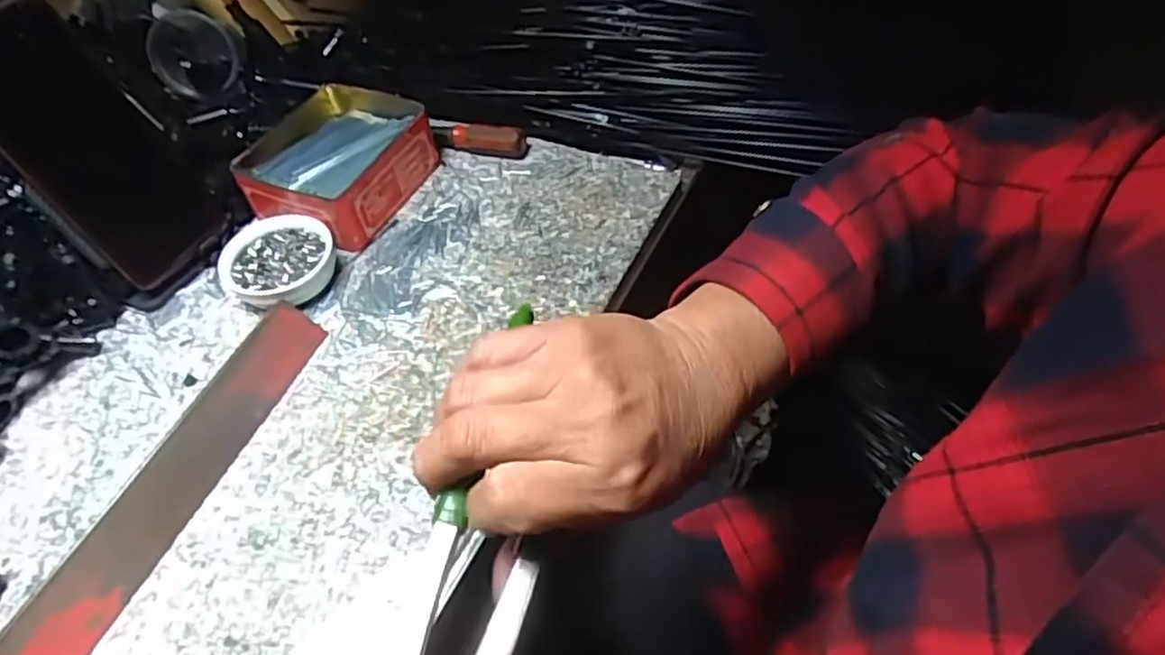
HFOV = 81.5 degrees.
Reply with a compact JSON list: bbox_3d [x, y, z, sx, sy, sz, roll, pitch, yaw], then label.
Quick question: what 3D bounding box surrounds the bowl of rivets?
[{"bbox_3d":[-0.208,-0.044,0.459,0.080,0.026,0.067,24,57,22],"label":"bowl of rivets"}]

